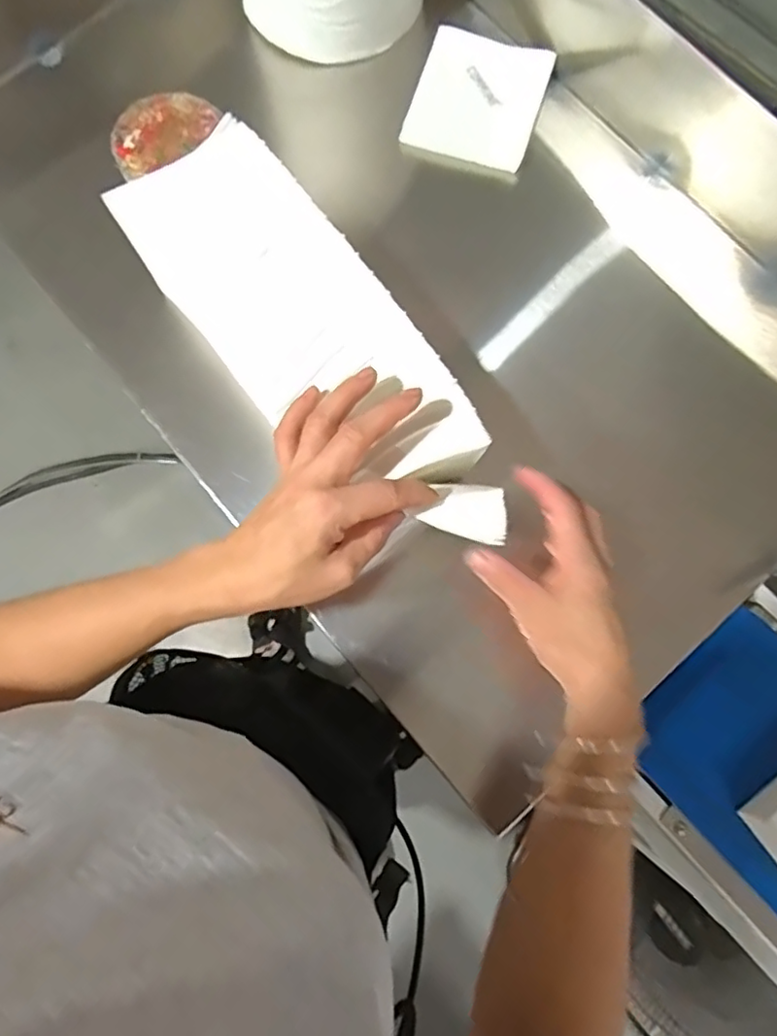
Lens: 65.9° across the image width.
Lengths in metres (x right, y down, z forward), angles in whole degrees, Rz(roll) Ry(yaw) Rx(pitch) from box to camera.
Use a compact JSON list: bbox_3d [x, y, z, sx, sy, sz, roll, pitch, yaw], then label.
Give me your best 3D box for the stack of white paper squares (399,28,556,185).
[{"bbox_3d":[0.084,-0.389,0.566,0.114,0.032,0.118,19,80,4],"label":"stack of white paper squares"}]

